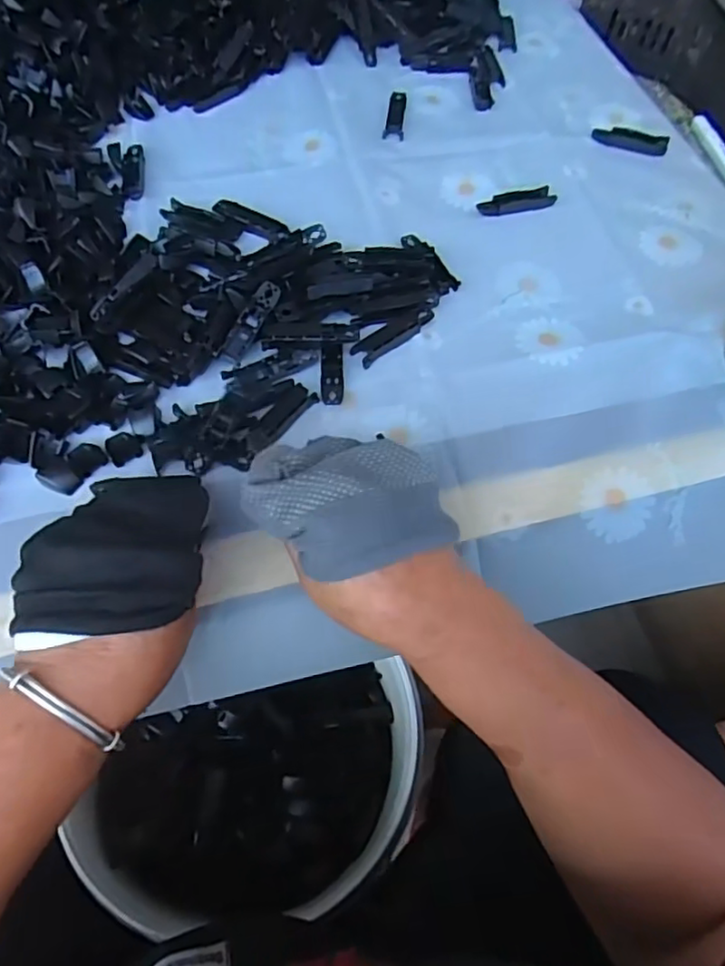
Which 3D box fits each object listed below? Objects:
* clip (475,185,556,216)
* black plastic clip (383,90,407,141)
[{"bbox_3d":[0.127,-0.232,0.504,0.063,0.008,0.021,-13,63,-8],"label":"clip"},{"bbox_3d":[0.030,-0.335,0.557,0.019,0.009,0.061,5,62,1],"label":"black plastic clip"}]

